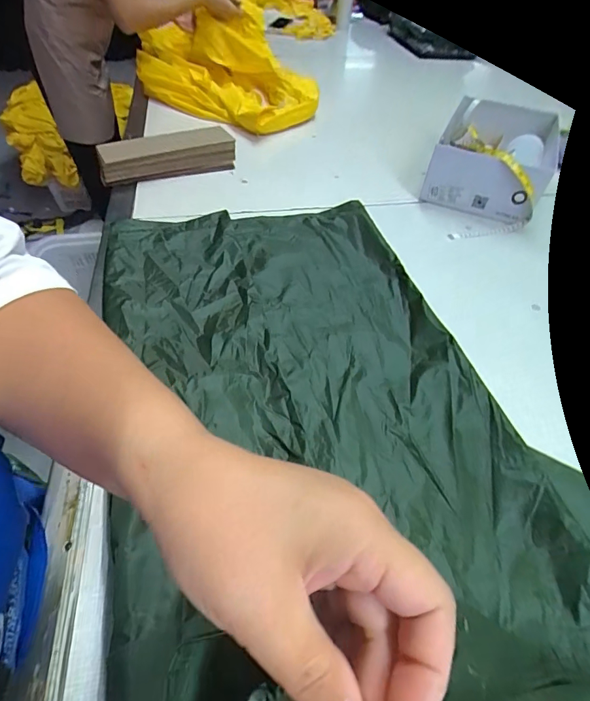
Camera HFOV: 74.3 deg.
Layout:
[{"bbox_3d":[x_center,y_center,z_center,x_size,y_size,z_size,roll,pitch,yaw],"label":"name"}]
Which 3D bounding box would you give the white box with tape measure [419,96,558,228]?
[{"bbox_3d":[0.478,-0.480,0.984,0.233,0.135,0.426,19,51,12],"label":"white box with tape measure"}]

